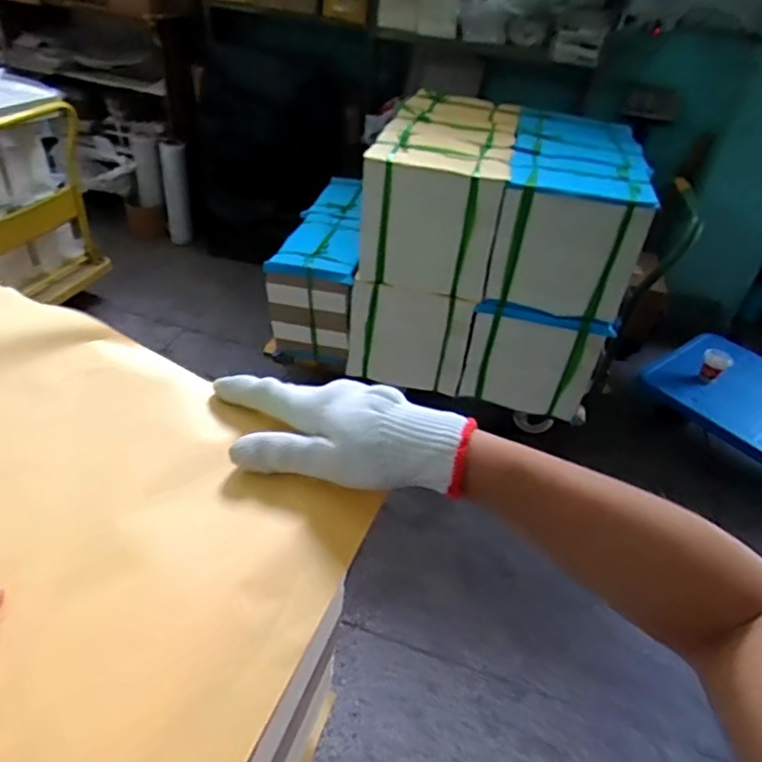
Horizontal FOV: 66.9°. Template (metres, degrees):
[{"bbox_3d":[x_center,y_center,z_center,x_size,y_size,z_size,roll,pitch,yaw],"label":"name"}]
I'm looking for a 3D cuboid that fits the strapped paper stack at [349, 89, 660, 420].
[{"bbox_3d":[0.364,-0.405,1.891,0.775,0.770,0.710,14,39,8],"label":"strapped paper stack"}]

